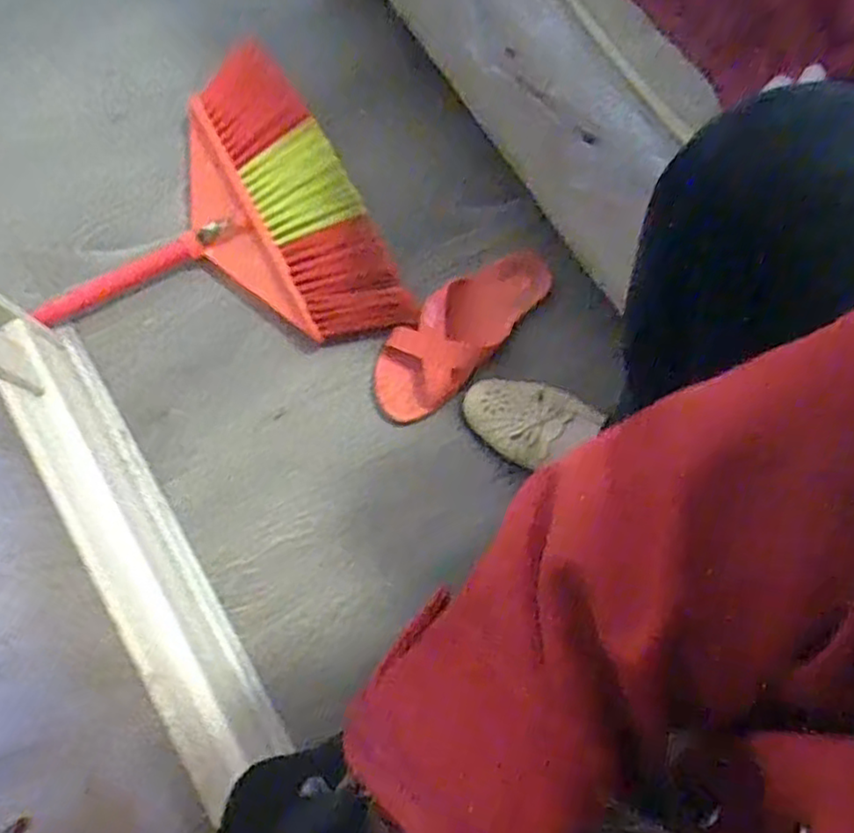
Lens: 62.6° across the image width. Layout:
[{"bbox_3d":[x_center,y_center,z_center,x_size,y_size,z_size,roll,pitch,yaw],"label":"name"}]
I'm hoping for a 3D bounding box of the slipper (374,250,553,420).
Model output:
[{"bbox_3d":[0.031,-0.088,0.695,0.091,0.046,0.212,43,80,11],"label":"slipper"}]

